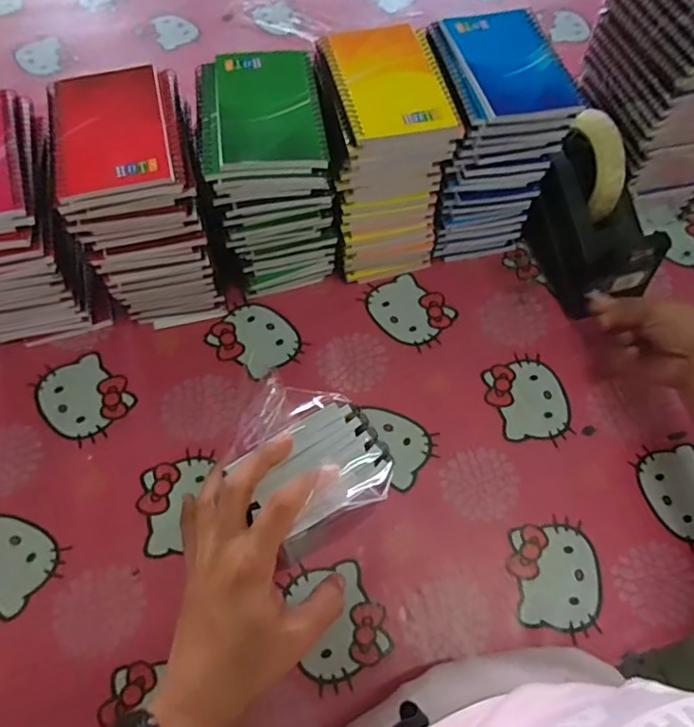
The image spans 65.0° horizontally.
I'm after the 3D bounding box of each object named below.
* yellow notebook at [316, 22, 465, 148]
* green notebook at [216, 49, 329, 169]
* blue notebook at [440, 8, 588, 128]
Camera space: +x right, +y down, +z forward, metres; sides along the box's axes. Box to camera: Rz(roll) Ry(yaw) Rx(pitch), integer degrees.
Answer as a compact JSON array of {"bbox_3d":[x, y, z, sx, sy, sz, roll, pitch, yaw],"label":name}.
[{"bbox_3d":[0.036,-0.232,0.449,0.091,0.018,0.130,-11,62,-8],"label":"yellow notebook"},{"bbox_3d":[-0.062,-0.206,0.437,0.081,0.011,0.127,-6,62,-5],"label":"green notebook"},{"bbox_3d":[0.137,-0.251,0.462,0.085,0.018,0.126,-11,66,-7],"label":"blue notebook"}]

